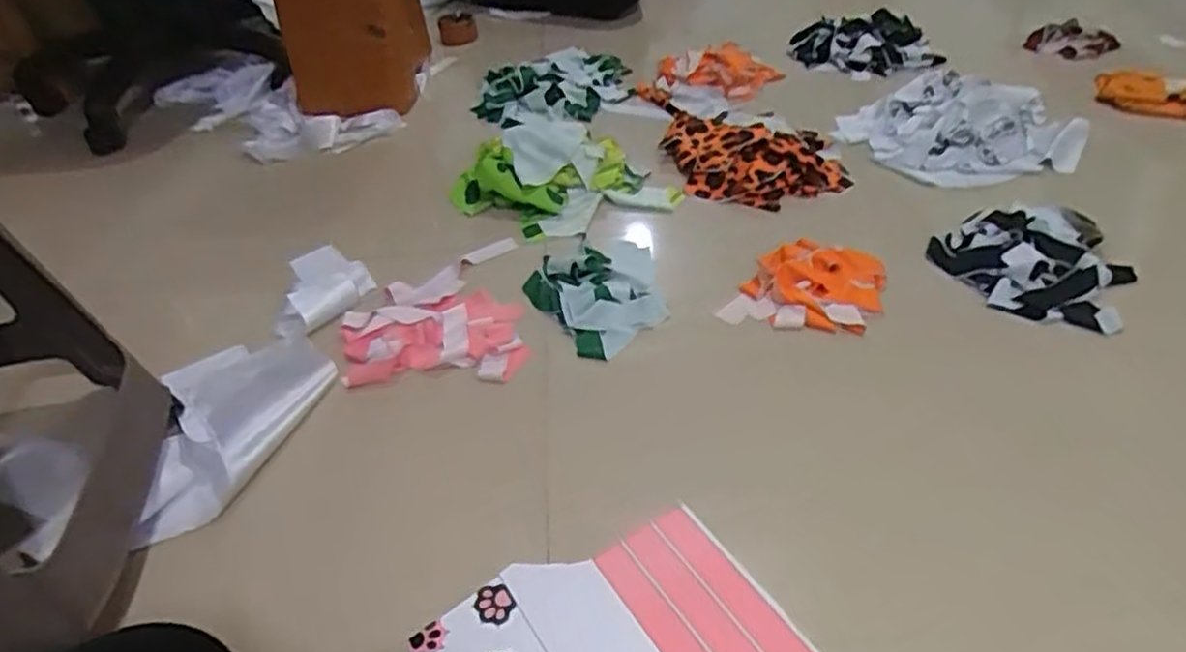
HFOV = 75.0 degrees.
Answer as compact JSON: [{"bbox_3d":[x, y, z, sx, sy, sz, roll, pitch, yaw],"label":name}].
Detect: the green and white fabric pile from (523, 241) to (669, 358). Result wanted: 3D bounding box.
[{"bbox_3d":[0.016,-0.040,0.948,0.151,0.023,0.170,-22,42,-18],"label":"green and white fabric pile"}]

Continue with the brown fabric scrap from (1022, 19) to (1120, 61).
[{"bbox_3d":[0.862,-0.513,1.388,0.143,0.047,0.065,2,40,11],"label":"brown fabric scrap"}]

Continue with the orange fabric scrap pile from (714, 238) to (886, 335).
[{"bbox_3d":[0.257,-0.055,0.927,0.169,0.031,0.154,10,42,20],"label":"orange fabric scrap pile"}]

